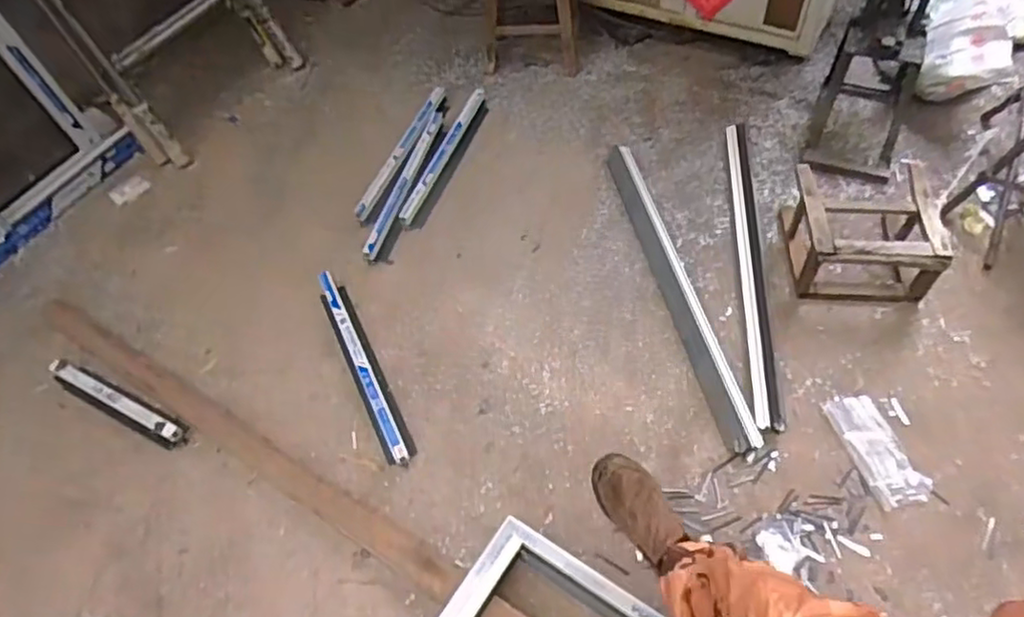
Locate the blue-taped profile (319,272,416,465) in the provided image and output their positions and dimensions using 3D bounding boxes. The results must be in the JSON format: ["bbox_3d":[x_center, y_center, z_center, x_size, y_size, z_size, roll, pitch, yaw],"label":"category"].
[{"bbox_3d":[-0.329,0.122,1.461,0.064,0.055,0.483,-25,58,-10],"label":"blue-taped profile"}]

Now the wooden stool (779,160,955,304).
[{"bbox_3d":[0.753,-0.164,1.429,0.281,0.191,0.252,3,58,8],"label":"wooden stool"}]

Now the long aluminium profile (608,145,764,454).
[{"bbox_3d":[0.368,-0.069,1.520,0.066,0.029,0.825,-14,57,-3],"label":"long aluminium profile"}]

